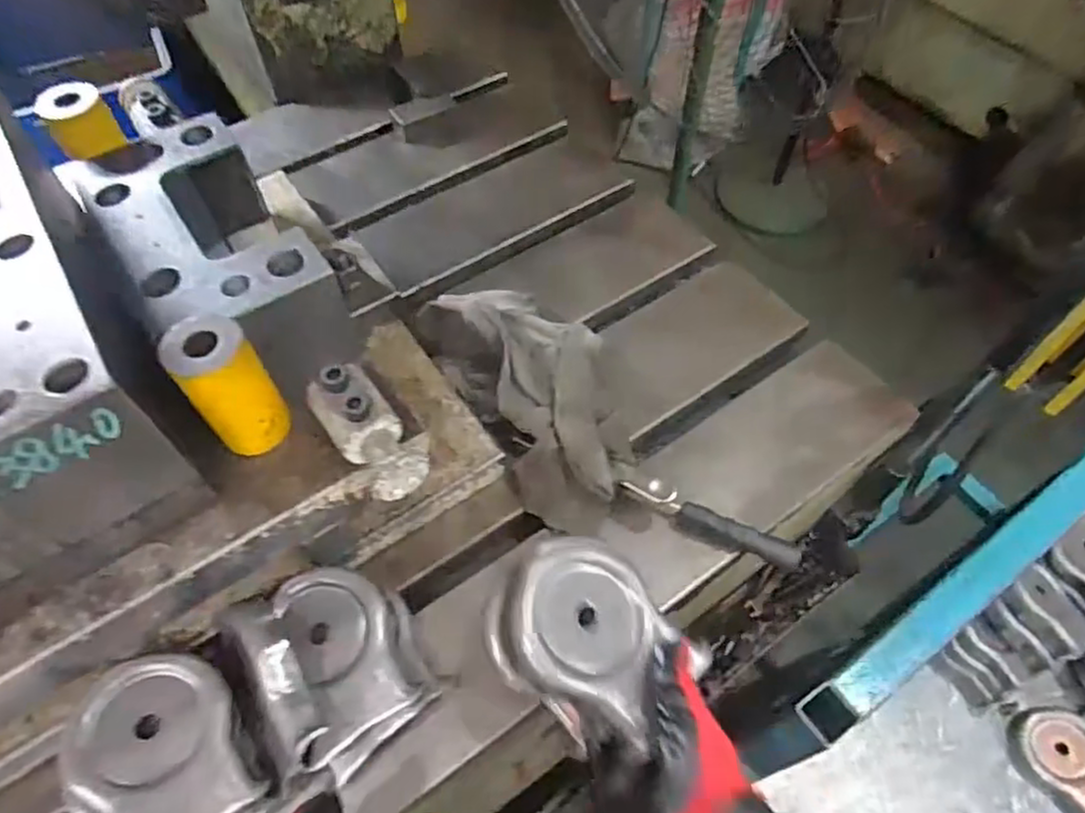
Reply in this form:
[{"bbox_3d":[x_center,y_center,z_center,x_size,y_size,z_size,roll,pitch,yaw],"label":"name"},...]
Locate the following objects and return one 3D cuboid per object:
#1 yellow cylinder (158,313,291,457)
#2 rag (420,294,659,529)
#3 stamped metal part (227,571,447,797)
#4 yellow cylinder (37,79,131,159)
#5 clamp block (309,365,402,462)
[{"bbox_3d":[-0.211,-0.014,0.463,0.050,0.096,0.053,-39,64,-22],"label":"yellow cylinder"},{"bbox_3d":[0.006,-0.011,0.623,0.132,0.072,0.262,-27,60,-16],"label":"rag"},{"bbox_3d":[-0.150,0.181,0.488,0.118,0.070,0.131,-23,59,-14],"label":"stamped metal part"},{"bbox_3d":[-0.382,-0.238,0.566,0.049,0.039,0.052,-33,61,-19],"label":"yellow cylinder"},{"bbox_3d":[-0.129,0.006,0.476,0.048,0.044,0.068,-32,61,-19],"label":"clamp block"}]

